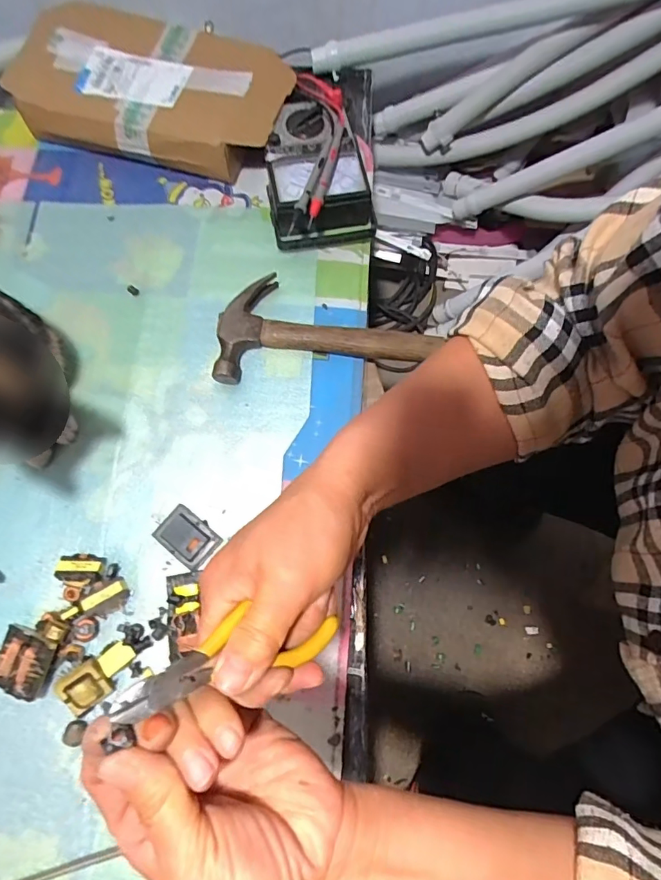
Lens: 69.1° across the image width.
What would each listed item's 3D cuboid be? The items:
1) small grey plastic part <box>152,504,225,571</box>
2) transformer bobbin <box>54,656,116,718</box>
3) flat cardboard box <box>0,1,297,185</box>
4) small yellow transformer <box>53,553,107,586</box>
[{"bbox_3d":[-0.141,0.094,0.471,0.061,0.023,0.039,36,78,9],"label":"small grey plastic part"},{"bbox_3d":[-0.223,0.224,0.436,0.041,0.023,0.041,-33,99,-25],"label":"transformer bobbin"},{"bbox_3d":[-0.218,-0.438,0.603,0.325,0.055,0.197,16,75,5],"label":"flat cardboard box"},{"bbox_3d":[-0.242,0.126,0.466,0.042,0.017,0.029,8,75,3],"label":"small yellow transformer"}]

